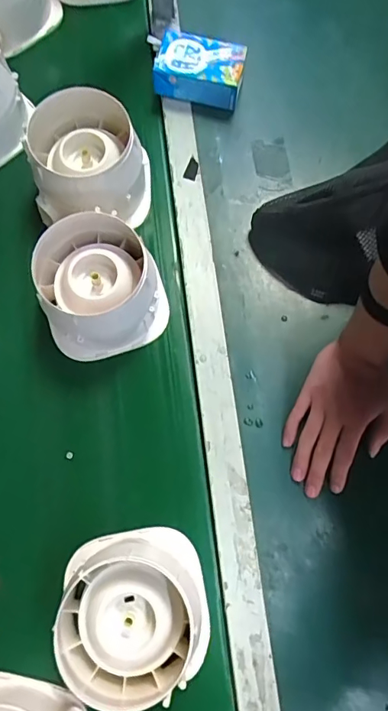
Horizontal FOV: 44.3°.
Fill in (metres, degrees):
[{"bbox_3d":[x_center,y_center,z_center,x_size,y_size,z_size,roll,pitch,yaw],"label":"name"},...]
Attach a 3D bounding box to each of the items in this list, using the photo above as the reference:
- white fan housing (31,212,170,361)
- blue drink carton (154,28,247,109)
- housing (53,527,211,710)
[{"bbox_3d":[-0.105,-0.077,0.519,0.136,0.090,0.126,-16,75,-3],"label":"white fan housing"},{"bbox_3d":[0.008,-0.369,0.616,0.109,0.049,0.063,14,75,5],"label":"blue drink carton"},{"bbox_3d":[-0.057,0.238,0.439,0.136,0.083,0.133,0,75,1],"label":"housing"}]

